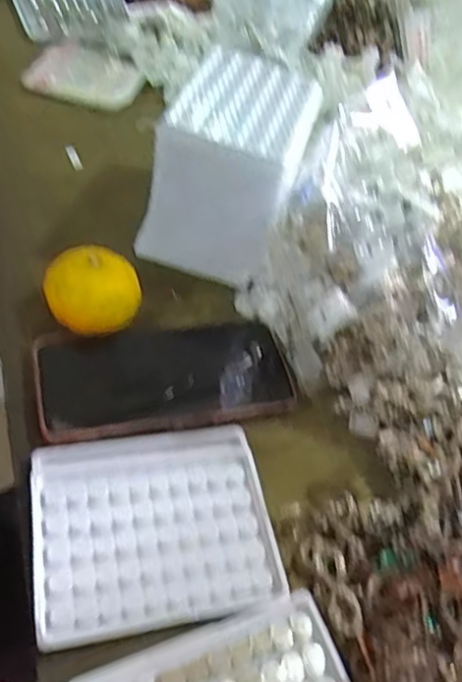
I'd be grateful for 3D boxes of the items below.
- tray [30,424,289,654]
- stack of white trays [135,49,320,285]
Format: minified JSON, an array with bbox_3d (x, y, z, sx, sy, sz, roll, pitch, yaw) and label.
[{"bbox_3d":[-0.043,0.100,0.341,0.128,0.008,0.112,-5,54,-16],"label":"tray"},{"bbox_3d":[0.000,-0.134,0.480,0.099,0.115,0.126,19,49,4],"label":"stack of white trays"}]

